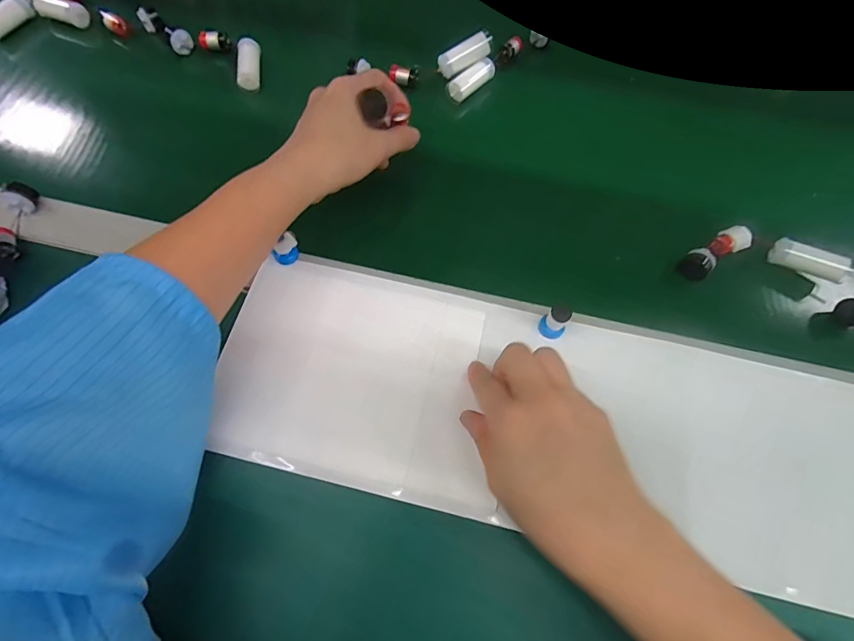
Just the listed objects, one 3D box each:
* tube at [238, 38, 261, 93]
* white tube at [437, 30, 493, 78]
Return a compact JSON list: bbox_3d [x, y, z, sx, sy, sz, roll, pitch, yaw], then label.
[{"bbox_3d":[-0.177,-0.253,0.420,0.018,0.017,0.053,1,86,0],"label":"tube"},{"bbox_3d":[0.037,-0.259,0.411,0.055,0.017,0.019,-26,69,11],"label":"white tube"}]

